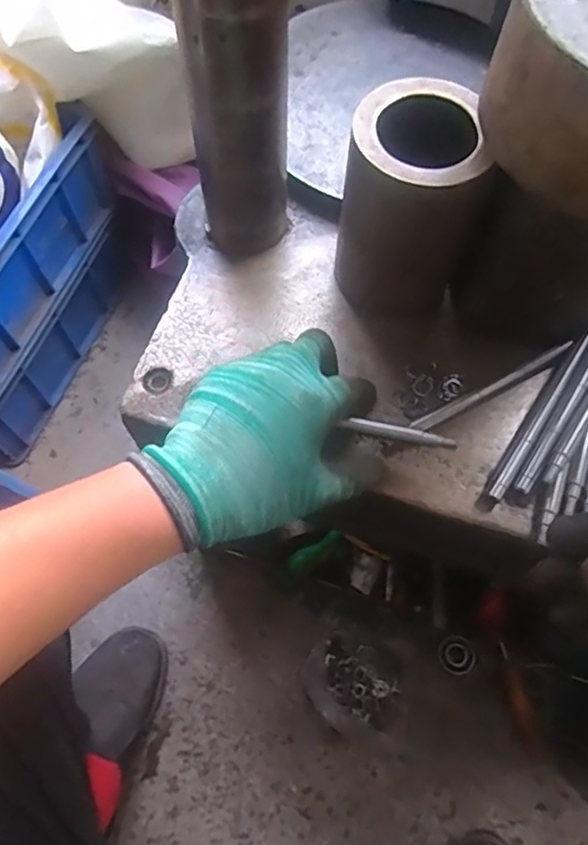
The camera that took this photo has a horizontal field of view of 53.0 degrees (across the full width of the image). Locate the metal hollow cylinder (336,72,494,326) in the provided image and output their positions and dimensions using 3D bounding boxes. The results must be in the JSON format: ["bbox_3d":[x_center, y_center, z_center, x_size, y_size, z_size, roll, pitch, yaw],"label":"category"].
[{"bbox_3d":[0.074,-0.146,0.406,0.081,0.138,0.092,7,67,2],"label":"metal hollow cylinder"}]

